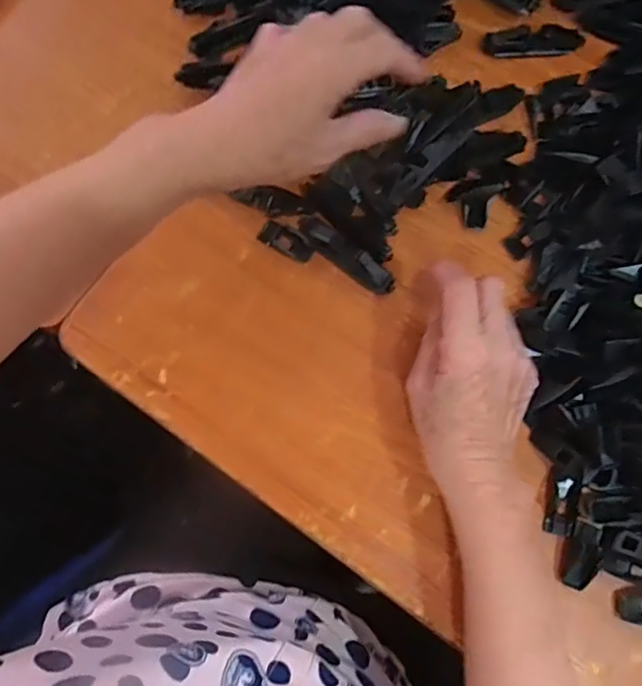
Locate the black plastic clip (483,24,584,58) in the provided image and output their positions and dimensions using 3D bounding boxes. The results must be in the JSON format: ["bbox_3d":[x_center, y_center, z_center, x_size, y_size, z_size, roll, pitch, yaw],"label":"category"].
[{"bbox_3d":[0.171,-0.243,0.451,0.078,0.014,0.022,-6,78,0],"label":"black plastic clip"}]

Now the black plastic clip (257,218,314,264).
[{"bbox_3d":[-0.025,-0.075,0.415,0.042,0.009,0.019,29,80,7],"label":"black plastic clip"}]

